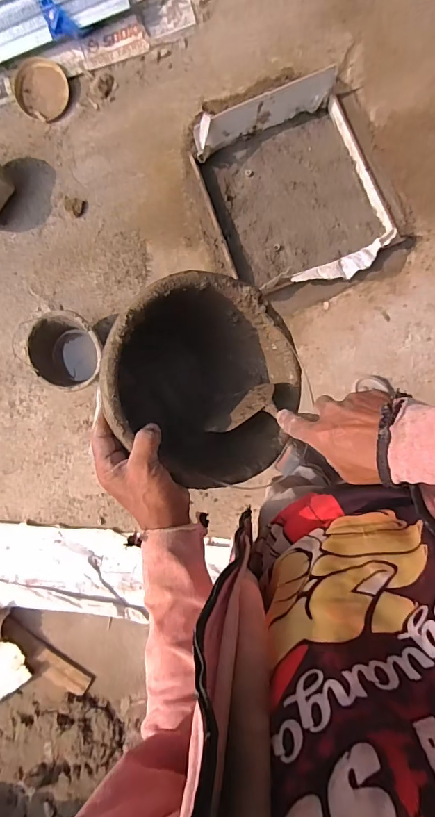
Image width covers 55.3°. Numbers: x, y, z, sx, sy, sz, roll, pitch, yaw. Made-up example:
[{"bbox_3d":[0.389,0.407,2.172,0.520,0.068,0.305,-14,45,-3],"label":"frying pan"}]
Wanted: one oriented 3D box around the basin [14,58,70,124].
[{"bbox_3d":[-0.585,-1.056,1.371,0.191,0.041,0.170,31,95,6],"label":"basin"}]

